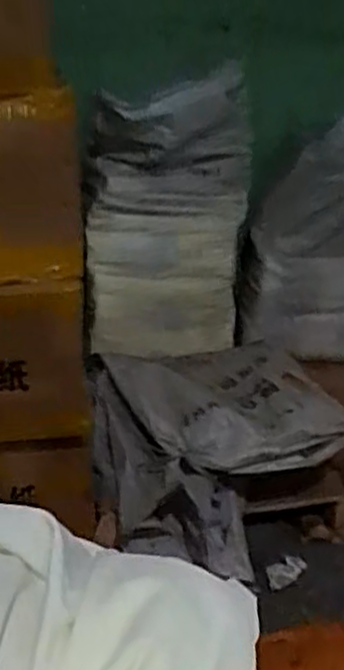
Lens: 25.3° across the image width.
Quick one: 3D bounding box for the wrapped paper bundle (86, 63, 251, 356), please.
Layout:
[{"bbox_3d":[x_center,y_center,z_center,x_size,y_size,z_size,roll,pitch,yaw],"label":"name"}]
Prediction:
[{"bbox_3d":[-0.005,-0.251,1.819,0.375,0.665,0.224,-1,25,-6],"label":"wrapped paper bundle"}]

